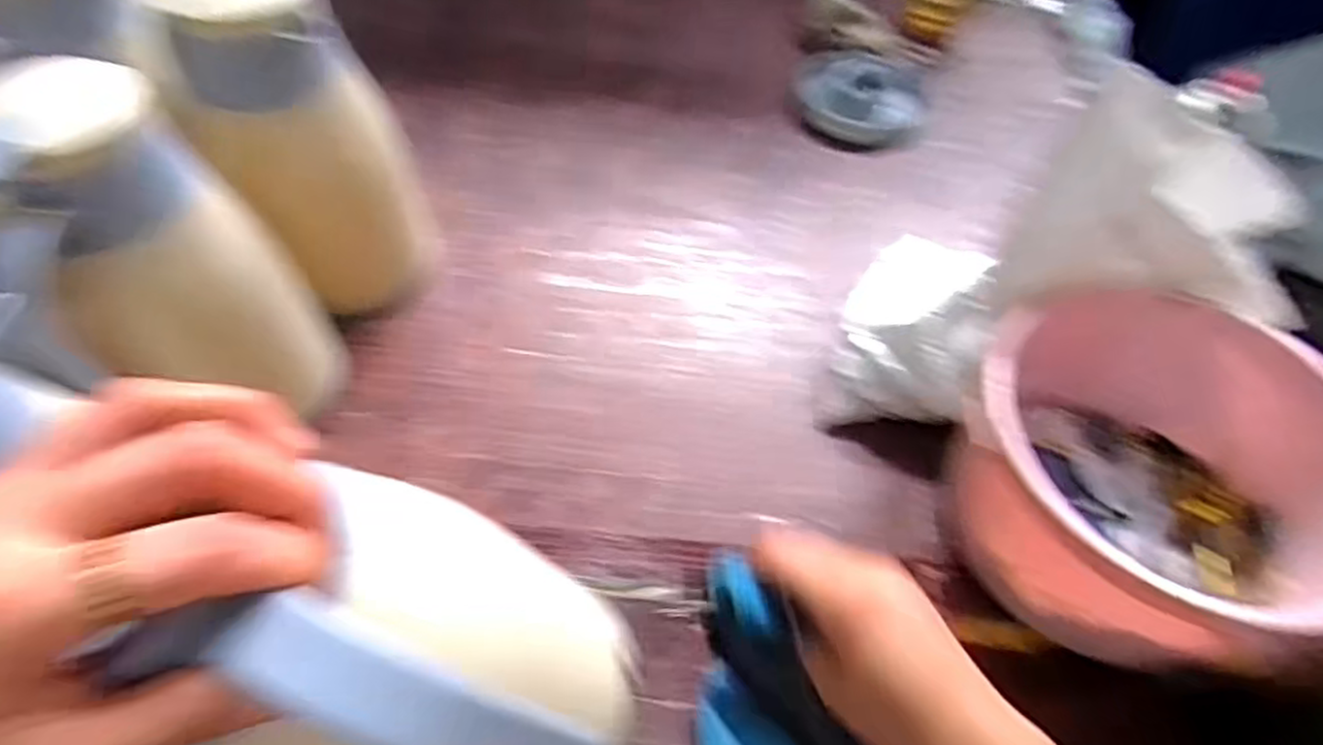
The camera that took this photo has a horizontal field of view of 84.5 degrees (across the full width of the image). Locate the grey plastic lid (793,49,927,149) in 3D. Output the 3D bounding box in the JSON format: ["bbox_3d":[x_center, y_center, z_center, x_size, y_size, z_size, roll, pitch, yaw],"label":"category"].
[{"bbox_3d":[0.223,-0.314,0.820,0.141,0.044,0.130,1,53,-1],"label":"grey plastic lid"}]

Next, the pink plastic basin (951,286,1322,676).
[{"bbox_3d":[0.302,0.063,0.455,0.215,0.130,0.221,1,53,-1],"label":"pink plastic basin"}]

